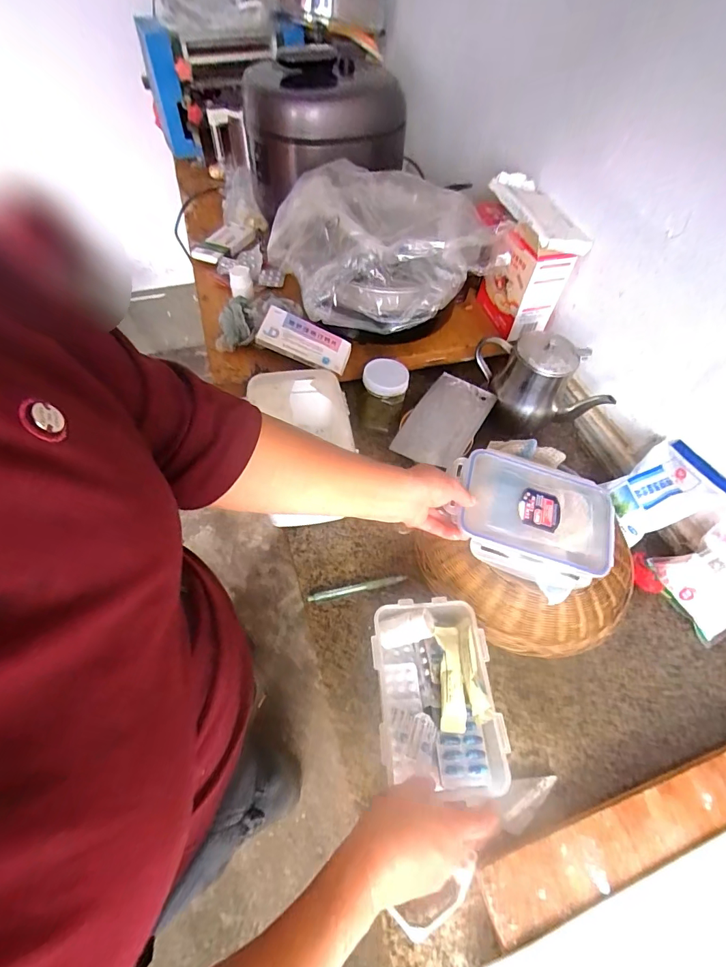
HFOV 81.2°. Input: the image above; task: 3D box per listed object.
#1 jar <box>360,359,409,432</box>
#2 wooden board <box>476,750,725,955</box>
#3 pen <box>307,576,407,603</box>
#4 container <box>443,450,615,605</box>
[{"bbox_3d":[0.032,-0.141,0.688,0.071,0.112,0.063,10,56,4],"label":"jar"},{"bbox_3d":[0.319,0.341,0.443,0.432,0.022,0.063,-15,58,-12],"label":"wooden board"},{"bbox_3d":[-0.006,0.140,0.567,0.133,0.009,0.013,-10,90,-12],"label":"pen"},{"bbox_3d":[0.211,0.043,0.526,0.199,0.049,0.158,14,56,7],"label":"container"}]

